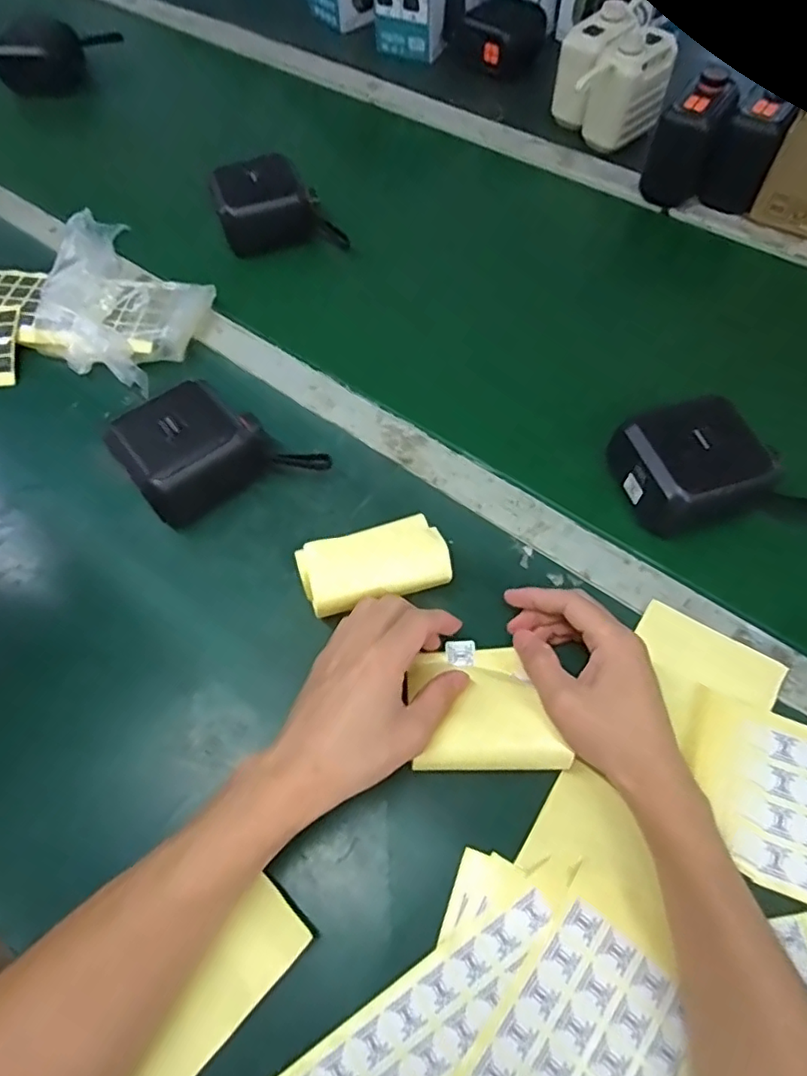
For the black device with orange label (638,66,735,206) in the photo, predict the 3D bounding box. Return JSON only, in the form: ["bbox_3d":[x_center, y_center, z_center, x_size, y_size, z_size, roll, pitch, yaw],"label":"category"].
[{"bbox_3d":[0.294,-0.410,0.620,0.061,0.105,0.061,22,64,13],"label":"black device with orange label"}]

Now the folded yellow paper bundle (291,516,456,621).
[{"bbox_3d":[-0.020,0.023,0.421,0.101,0.038,0.052,-17,62,-8],"label":"folded yellow paper bundle"}]

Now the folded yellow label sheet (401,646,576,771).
[{"bbox_3d":[0.050,0.106,0.373,0.087,0.020,0.077,-5,60,-2],"label":"folded yellow label sheet"}]

